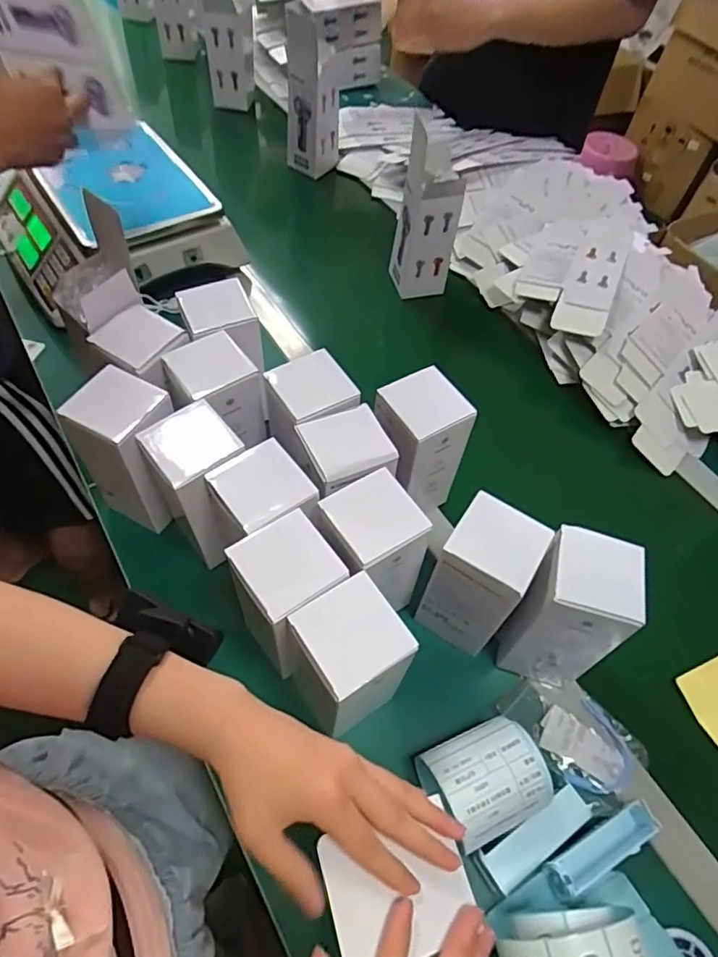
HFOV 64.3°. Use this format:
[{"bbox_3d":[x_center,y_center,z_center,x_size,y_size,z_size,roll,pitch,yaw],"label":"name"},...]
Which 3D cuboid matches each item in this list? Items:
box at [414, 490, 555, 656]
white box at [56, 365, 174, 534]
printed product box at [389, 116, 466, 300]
[{"bbox_3d":[0.108,0.094,0.524,0.069,0.155,0.067,30,58,15],"label":"box"},{"bbox_3d":[-0.221,-0.024,0.576,0.086,0.152,0.080,34,59,17],"label":"white box"},{"bbox_3d":[0.100,-0.384,0.820,0.083,0.219,0.094,1,55,-5],"label":"printed product box"}]

